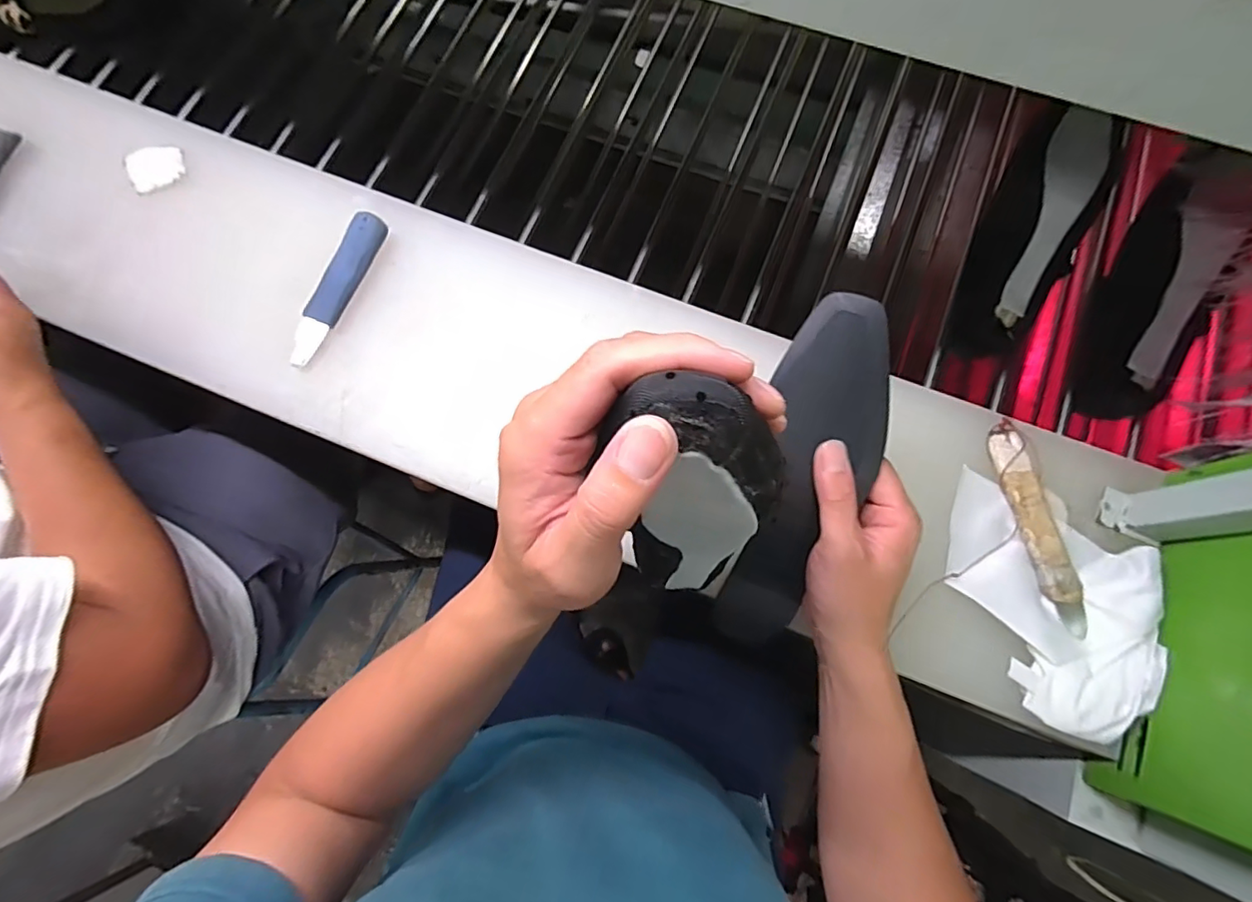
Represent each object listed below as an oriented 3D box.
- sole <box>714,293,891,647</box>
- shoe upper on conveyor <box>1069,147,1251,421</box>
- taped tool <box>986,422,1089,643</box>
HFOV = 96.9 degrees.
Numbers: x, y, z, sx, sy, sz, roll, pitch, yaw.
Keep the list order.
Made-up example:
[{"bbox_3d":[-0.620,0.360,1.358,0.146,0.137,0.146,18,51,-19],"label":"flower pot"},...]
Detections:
[{"bbox_3d":[0.123,0.030,0.387,0.071,0.020,0.264,14,111,5],"label":"sole"},{"bbox_3d":[0.510,-0.142,0.528,0.074,0.066,0.235,18,100,6],"label":"shoe upper on conveyor"},{"bbox_3d":[0.335,0.060,0.454,0.030,0.014,0.171,-9,75,-1],"label":"taped tool"}]

